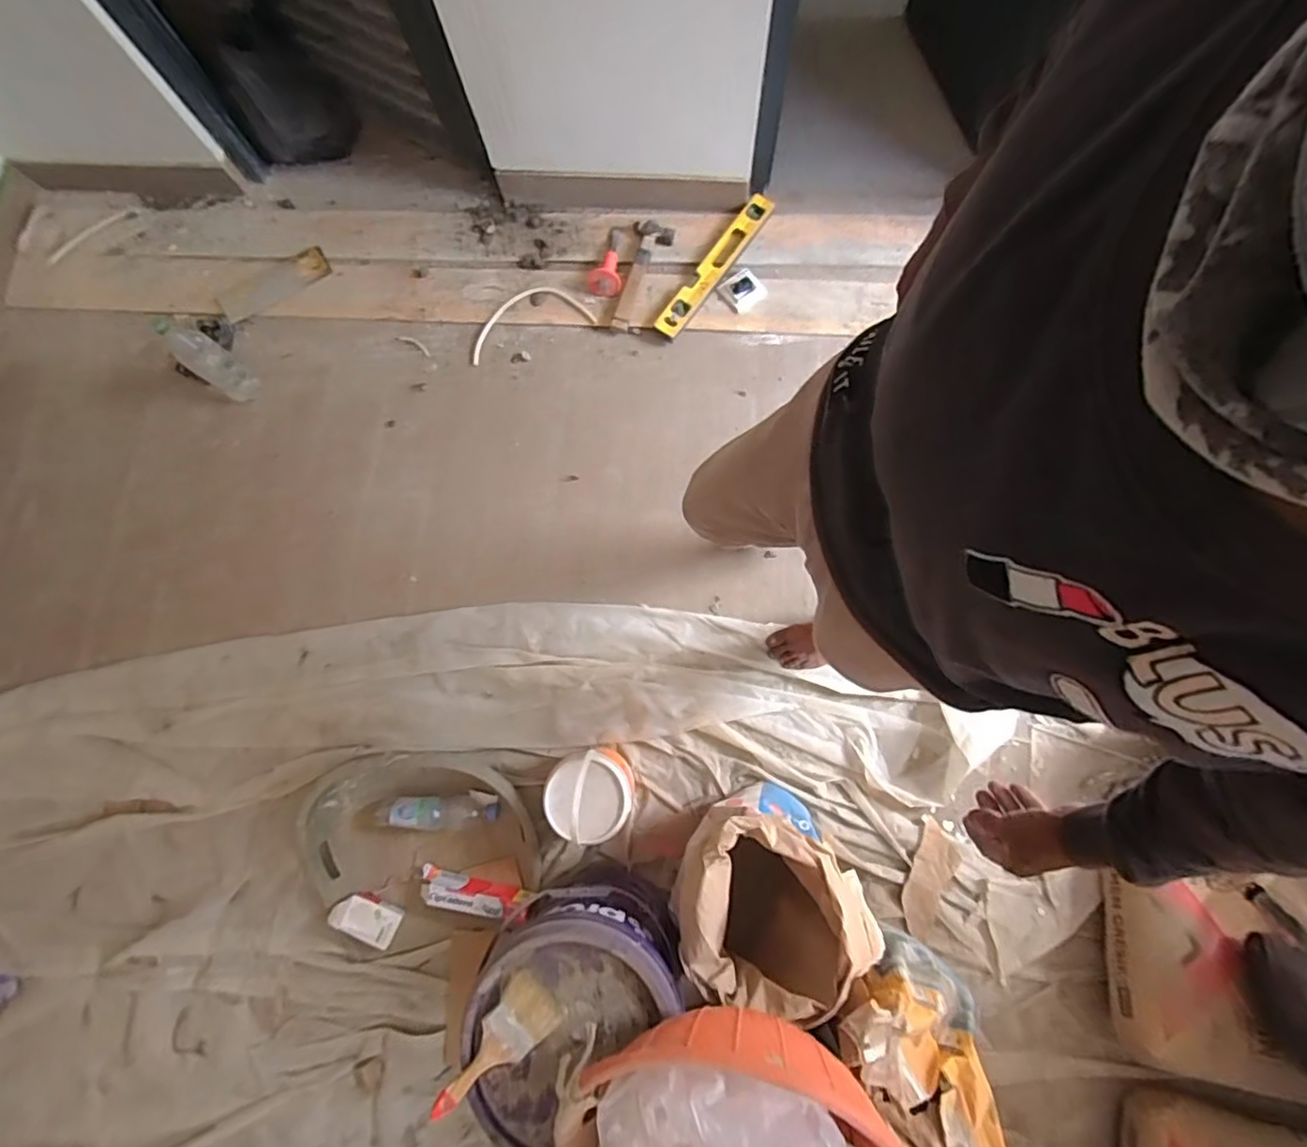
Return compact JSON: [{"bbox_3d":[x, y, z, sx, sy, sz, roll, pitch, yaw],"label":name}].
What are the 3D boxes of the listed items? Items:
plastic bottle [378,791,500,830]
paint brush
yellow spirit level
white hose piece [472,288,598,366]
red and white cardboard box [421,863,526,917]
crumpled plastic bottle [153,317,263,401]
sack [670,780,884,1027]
[{"bbox_3d":[-0.449,0.482,1.202,0.262,0.060,0.065,-3,77,1],"label":"plastic bottle"},{"bbox_3d":[-0.230,0.658,0.831,0.198,0.036,0.088,-39,79,-5],"label":"paint brush"},{"bbox_3d":[0.155,-0.762,1.465,0.071,0.031,0.435,35,81,9],"label":"yellow spirit level"},{"bbox_3d":[-0.315,-0.636,1.480,0.321,0.035,0.153,-20,81,0],"label":"white hose piece"},{"bbox_3d":[-0.364,0.635,1.183,0.224,0.044,0.060,11,78,4],"label":"red and white cardboard box"},{"bbox_3d":[-0.992,-0.479,1.339,0.077,0.250,0.086,29,80,8],"label":"crumpled plastic bottle"},{"bbox_3d":[0.204,0.535,1.017,0.307,0.354,0.289,18,78,5],"label":"sack"}]

